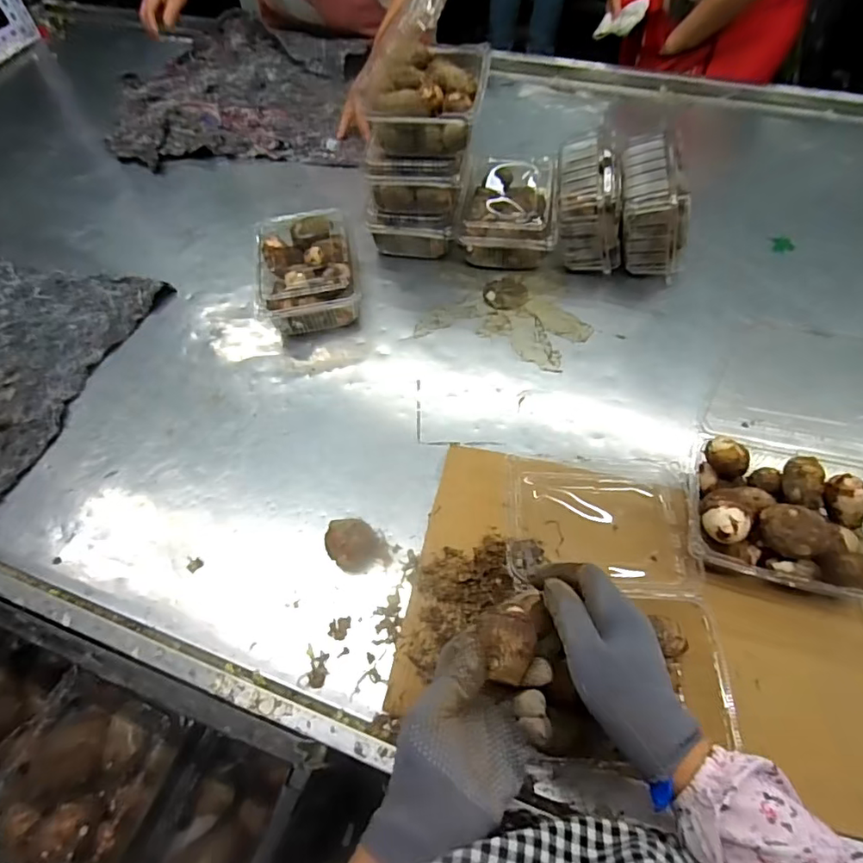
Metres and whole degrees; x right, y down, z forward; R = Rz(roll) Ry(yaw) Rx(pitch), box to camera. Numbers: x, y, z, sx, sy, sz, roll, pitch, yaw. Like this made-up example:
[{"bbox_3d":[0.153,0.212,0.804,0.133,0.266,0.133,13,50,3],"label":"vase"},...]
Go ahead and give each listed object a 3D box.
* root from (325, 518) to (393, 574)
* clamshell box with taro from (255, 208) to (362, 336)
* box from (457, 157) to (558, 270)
[{"bbox_3d":[-0.075,0.113,0.544,0.058,0.043,0.048,-13,61,-5],"label":"root"},{"bbox_3d":[-0.167,-0.215,0.726,0.128,0.073,0.161,-11,61,-4],"label":"clamshell box with taro"},{"bbox_3d":[0.109,-0.319,0.770,0.127,0.084,0.179,5,61,5],"label":"box"}]

